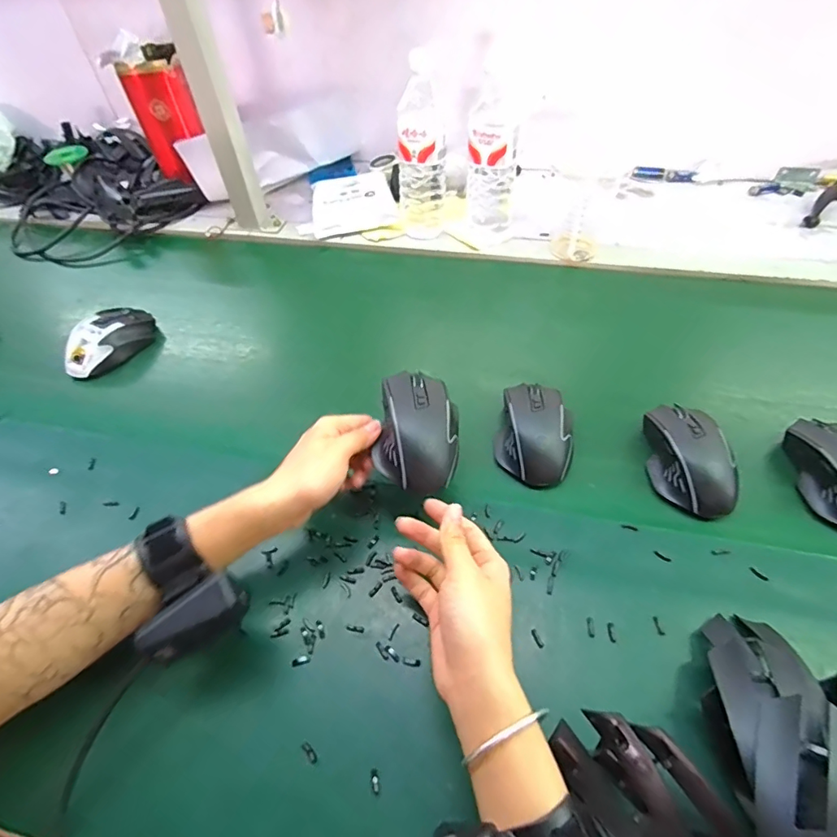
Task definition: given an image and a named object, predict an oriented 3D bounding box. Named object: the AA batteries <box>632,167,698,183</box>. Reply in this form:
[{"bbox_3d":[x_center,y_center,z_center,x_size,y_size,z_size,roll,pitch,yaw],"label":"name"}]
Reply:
[{"bbox_3d":[0.417,-0.413,0.830,0.098,0.018,0.012,19,54,18],"label":"AA batteries"}]

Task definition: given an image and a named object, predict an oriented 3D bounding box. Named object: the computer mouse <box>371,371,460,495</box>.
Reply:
[{"bbox_3d":[0.003,0.011,0.421,0.074,0.041,0.100,4,79,-15],"label":"computer mouse"}]

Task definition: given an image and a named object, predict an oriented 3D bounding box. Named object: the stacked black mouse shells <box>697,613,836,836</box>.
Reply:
[{"bbox_3d":[0.215,0.198,0.289,0.062,0.067,0.168,2,50,5],"label":"stacked black mouse shells"}]

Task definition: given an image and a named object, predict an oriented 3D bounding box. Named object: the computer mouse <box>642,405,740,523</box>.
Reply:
[{"bbox_3d":[0.250,0.033,0.453,0.061,0.035,0.111,0,50,3],"label":"computer mouse"}]

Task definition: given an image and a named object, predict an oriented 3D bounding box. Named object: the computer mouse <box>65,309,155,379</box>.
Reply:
[{"bbox_3d":[-0.381,-0.098,0.601,0.060,0.035,0.112,35,60,28],"label":"computer mouse"}]

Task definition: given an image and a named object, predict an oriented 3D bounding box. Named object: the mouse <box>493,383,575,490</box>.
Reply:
[{"bbox_3d":[0.115,0.011,0.479,0.071,0.034,0.106,9,51,11],"label":"mouse"}]

